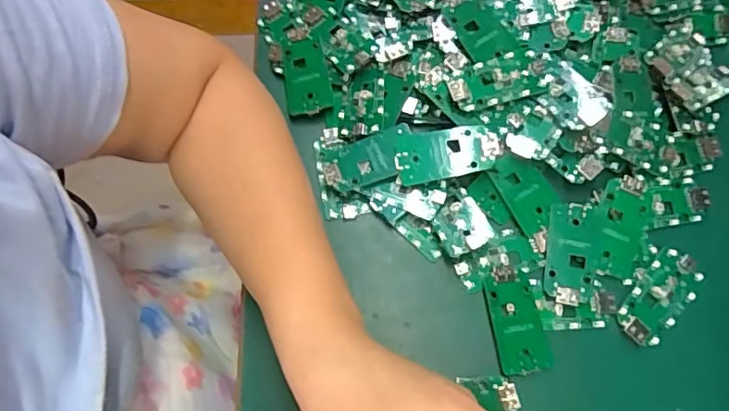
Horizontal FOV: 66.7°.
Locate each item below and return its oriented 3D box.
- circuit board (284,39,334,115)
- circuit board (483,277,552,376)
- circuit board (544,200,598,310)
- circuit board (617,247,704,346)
[{"bbox_3d":[-0.041,-0.089,0.385,0.030,0.005,0.055,-14,77,7],"label":"circuit board"},{"bbox_3d":[0.091,0.071,0.331,0.030,0.007,0.055,-11,70,-3],"label":"circuit board"},{"bbox_3d":[0.128,0.030,0.344,0.030,0.007,0.062,10,70,5],"label":"circuit board"},{"bbox_3d":[0.178,0.055,0.336,0.063,0.005,0.032,-43,74,-13],"label":"circuit board"}]

